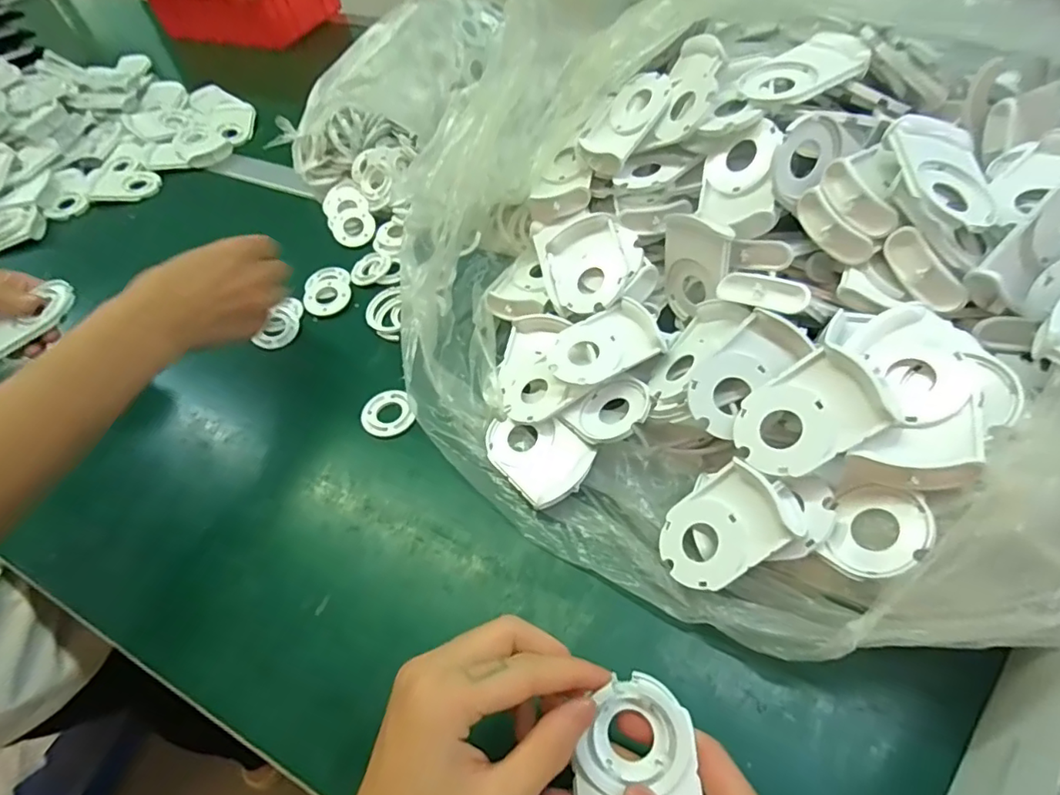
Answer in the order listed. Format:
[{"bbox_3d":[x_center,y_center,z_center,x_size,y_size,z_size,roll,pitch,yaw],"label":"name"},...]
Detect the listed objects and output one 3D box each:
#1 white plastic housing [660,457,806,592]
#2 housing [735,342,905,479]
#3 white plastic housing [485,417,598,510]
[{"bbox_3d":[0.114,0.077,0.331,0.079,0.016,0.058,-43,41,16],"label":"white plastic housing"},{"bbox_3d":[0.158,0.011,0.317,0.077,0.013,0.057,-37,51,23],"label":"housing"},{"bbox_3d":[0.004,0.039,0.403,0.054,0.019,0.081,-34,57,-19],"label":"white plastic housing"}]

